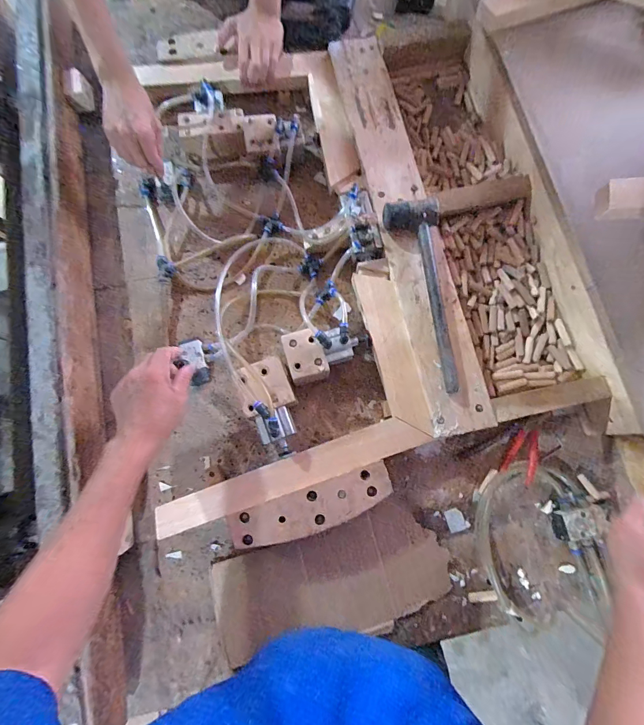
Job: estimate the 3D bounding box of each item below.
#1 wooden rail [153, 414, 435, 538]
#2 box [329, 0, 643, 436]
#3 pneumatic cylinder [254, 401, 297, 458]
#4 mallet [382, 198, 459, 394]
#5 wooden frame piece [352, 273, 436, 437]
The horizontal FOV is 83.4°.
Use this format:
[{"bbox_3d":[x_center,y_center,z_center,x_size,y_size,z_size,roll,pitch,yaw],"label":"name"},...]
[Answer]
[{"bbox_3d":[-0.047,0.173,0.560,0.421,0.021,0.053,-20,78,-4],"label":"wooden rail"},{"bbox_3d":[0.244,-0.267,0.652,0.304,0.103,0.832,-11,78,-2],"label":"box"},{"bbox_3d":[-0.071,0.104,0.563,0.051,0.052,0.088,-17,78,-4],"label":"pneumatic cylinder"},{"bbox_3d":[0.163,-0.112,0.597,0.088,0.057,0.319,-4,78,-1],"label":"mallet"},{"bbox_3d":[0.122,-0.021,0.610,0.063,0.020,0.280,-13,78,-3],"label":"wooden frame piece"}]

